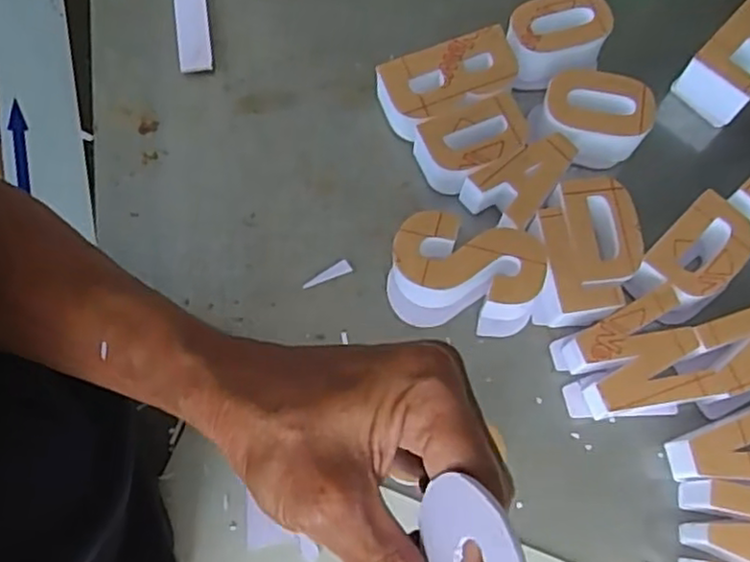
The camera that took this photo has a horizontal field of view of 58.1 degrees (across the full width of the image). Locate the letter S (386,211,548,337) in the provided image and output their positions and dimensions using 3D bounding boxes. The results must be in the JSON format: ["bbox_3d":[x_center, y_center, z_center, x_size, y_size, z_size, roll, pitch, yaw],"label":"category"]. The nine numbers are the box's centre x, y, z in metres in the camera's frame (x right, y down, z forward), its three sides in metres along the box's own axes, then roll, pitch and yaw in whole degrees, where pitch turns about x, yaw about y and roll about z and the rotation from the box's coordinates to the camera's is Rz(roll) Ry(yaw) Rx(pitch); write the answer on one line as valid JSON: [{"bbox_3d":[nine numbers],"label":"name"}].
[{"bbox_3d":[0.068,-0.003,0.516,0.109,0.049,0.074,9,72,4],"label":"letter S"}]

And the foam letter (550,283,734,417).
[{"bbox_3d":[0.191,0.059,0.495,0.103,0.048,0.082,-15,73,-4],"label":"foam letter"}]

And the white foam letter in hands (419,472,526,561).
[{"bbox_3d":[0.030,0.087,0.208,0.004,0.044,0.050,-1,73,-35],"label":"white foam letter in hands"}]

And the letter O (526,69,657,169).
[{"bbox_3d":[0.175,-0.132,0.558,0.096,0.053,0.062,6,72,3],"label":"letter O"}]

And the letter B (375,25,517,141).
[{"bbox_3d":[0.060,-0.162,0.569,0.112,0.051,0.063,-26,75,-9],"label":"letter B"}]

